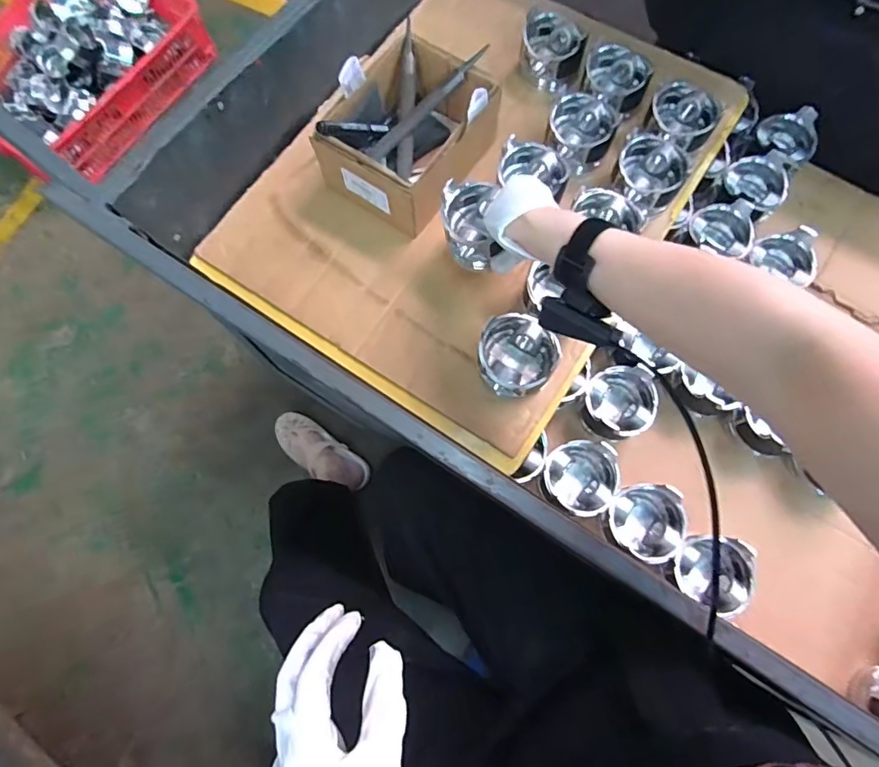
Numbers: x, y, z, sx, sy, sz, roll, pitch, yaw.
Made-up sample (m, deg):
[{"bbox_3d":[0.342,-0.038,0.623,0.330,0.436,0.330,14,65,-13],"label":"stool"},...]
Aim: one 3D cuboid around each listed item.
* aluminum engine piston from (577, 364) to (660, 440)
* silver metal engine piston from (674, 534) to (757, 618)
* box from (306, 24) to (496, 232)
[{"bbox_3d":[0.224,0.025,0.622,0.090,0.049,0.087,-16,73,-3],"label":"aluminum engine piston"},{"bbox_3d":[0.316,0.213,0.554,0.073,0.048,0.080,-1,73,2],"label":"silver metal engine piston"},{"bbox_3d":[-0.035,-0.315,0.622,0.156,0.093,0.198,31,77,11],"label":"box"}]

